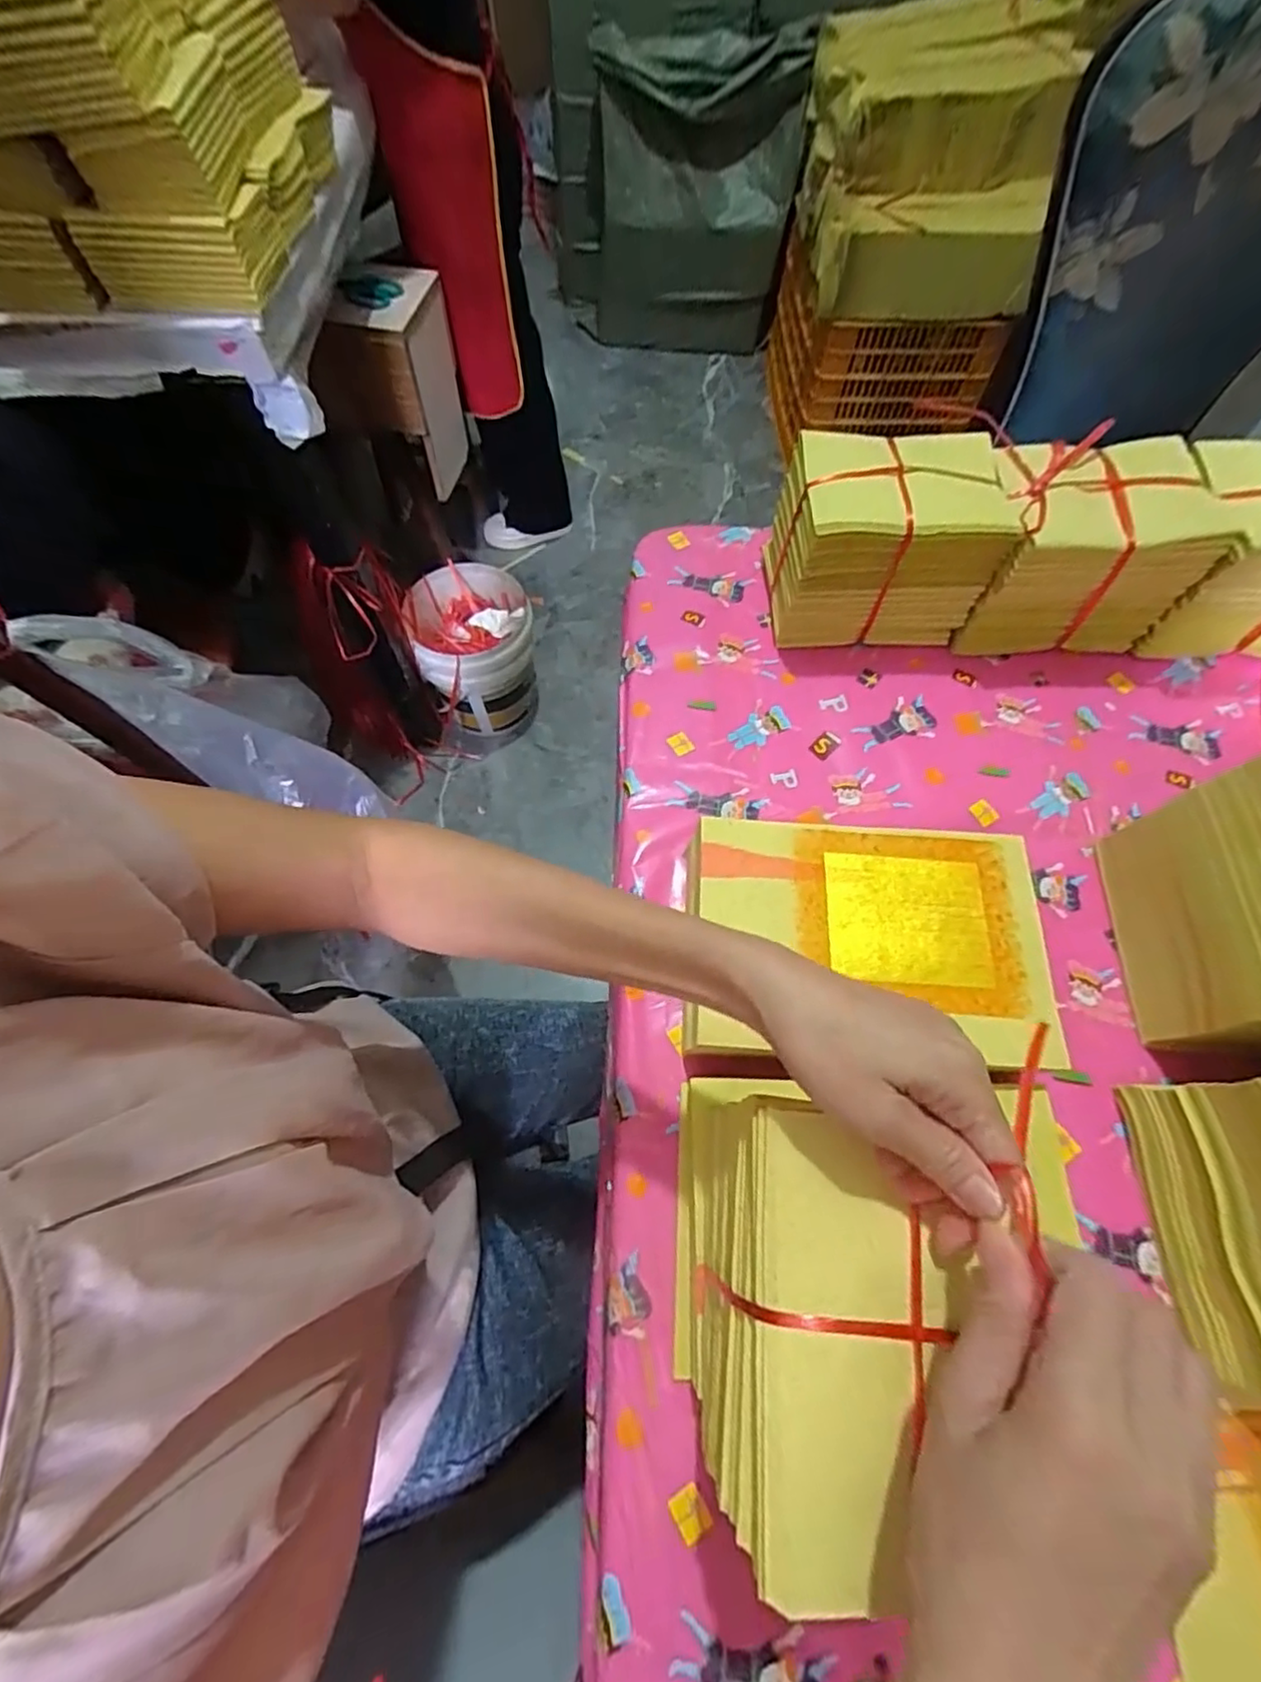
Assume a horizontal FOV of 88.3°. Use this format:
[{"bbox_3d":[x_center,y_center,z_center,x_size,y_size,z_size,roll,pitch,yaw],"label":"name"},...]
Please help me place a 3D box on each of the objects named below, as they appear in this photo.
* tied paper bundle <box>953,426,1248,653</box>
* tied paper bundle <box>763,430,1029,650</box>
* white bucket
[{"bbox_3d":[0.391,-0.258,0.579,0.171,0.128,0.119,0,65,-1],"label":"tied paper bundle"},{"bbox_3d":[0.221,-0.265,0.578,0.172,0.125,0.119,-1,65,-1],"label":"tied paper bundle"},{"bbox_3d":[-0.325,-0.391,1.412,0.240,0.268,0.276,-11,66,-6],"label":"white bucket"}]

